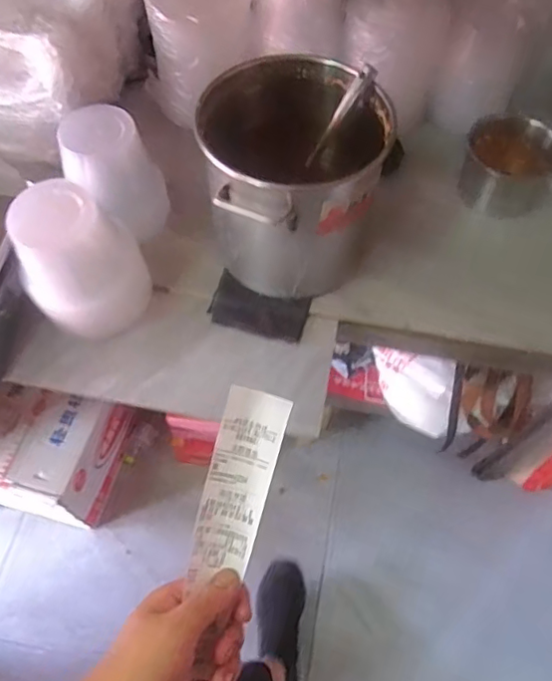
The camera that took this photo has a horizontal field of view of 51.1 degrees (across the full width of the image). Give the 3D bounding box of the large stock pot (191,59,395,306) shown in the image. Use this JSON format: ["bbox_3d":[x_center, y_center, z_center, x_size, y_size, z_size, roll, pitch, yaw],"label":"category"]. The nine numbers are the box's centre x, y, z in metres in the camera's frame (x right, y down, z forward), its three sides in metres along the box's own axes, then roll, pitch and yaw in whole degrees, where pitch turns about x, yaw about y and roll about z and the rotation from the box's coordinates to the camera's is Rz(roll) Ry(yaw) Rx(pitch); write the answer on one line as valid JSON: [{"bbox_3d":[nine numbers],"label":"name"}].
[{"bbox_3d":[0.022,-0.221,0.856,0.243,0.281,0.223,0,59,-1],"label":"large stock pot"}]

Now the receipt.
[{"bbox_3d":[-0.031,0.117,0.475,0.051,0.013,0.151,15,88,2],"label":"receipt"}]

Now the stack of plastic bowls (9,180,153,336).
[{"bbox_3d":[-0.260,-0.107,0.810,0.155,0.226,0.132,-18,61,-11],"label":"stack of plastic bowls"}]

